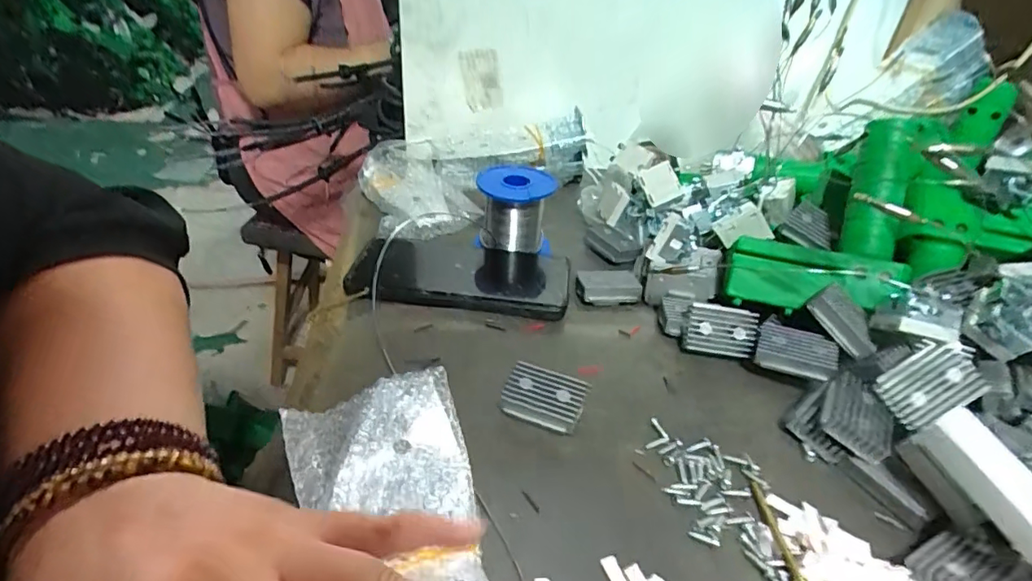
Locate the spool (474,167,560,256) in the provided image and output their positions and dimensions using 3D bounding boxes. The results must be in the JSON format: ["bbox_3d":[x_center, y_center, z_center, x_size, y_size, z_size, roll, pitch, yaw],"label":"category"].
[{"bbox_3d":[-0.001,-0.070,0.452,0.065,0.057,0.057,6,36,1],"label":"spool"}]

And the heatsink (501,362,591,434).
[{"bbox_3d":[0.016,0.063,0.310,0.045,0.018,0.029,17,38,16],"label":"heatsink"}]

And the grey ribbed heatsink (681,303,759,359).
[{"bbox_3d":[0.139,0.028,0.364,0.047,0.034,0.011,8,-2,4],"label":"grey ribbed heatsink"}]

